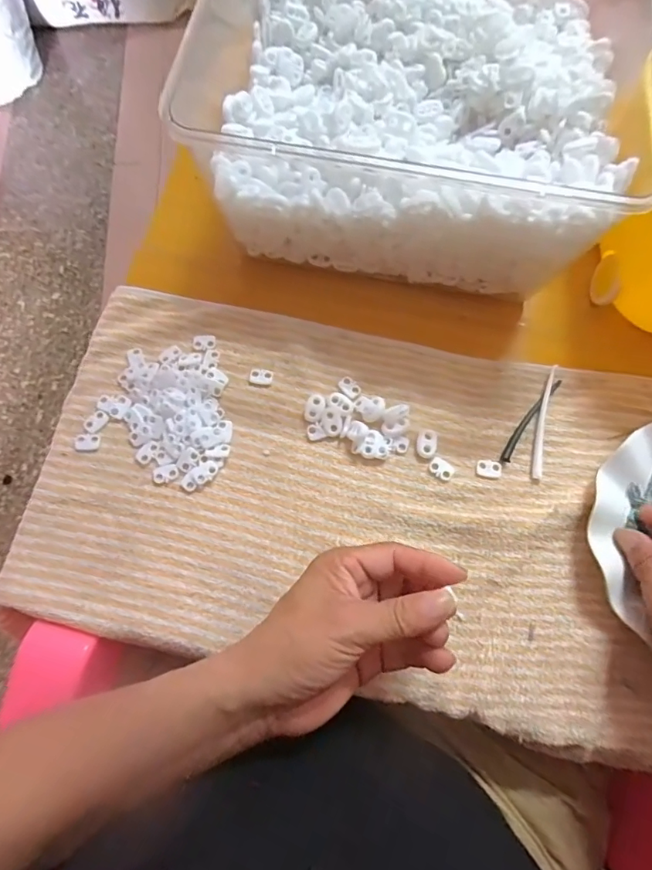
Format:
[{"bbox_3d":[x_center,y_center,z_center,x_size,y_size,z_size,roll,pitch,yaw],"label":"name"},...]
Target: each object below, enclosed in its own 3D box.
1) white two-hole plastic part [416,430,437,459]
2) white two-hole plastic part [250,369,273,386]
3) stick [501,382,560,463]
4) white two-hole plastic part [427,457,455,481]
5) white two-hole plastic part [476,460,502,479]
[{"bbox_3d":[0.077,0.006,0.368,0.015,0.006,0.022,17,74,4],"label":"white two-hole plastic part"},{"bbox_3d":[-0.052,-0.047,0.384,0.018,0.004,0.013,10,73,1],"label":"white two-hole plastic part"},{"bbox_3d":[0.160,-0.014,0.374,0.010,0.004,0.084,36,76,9],"label":"stick"},{"bbox_3d":[0.088,0.026,0.364,0.019,0.004,0.014,36,75,9],"label":"white two-hole plastic part"},{"bbox_3d":[0.124,0.026,0.364,0.019,0.004,0.013,9,73,1],"label":"white two-hole plastic part"}]

